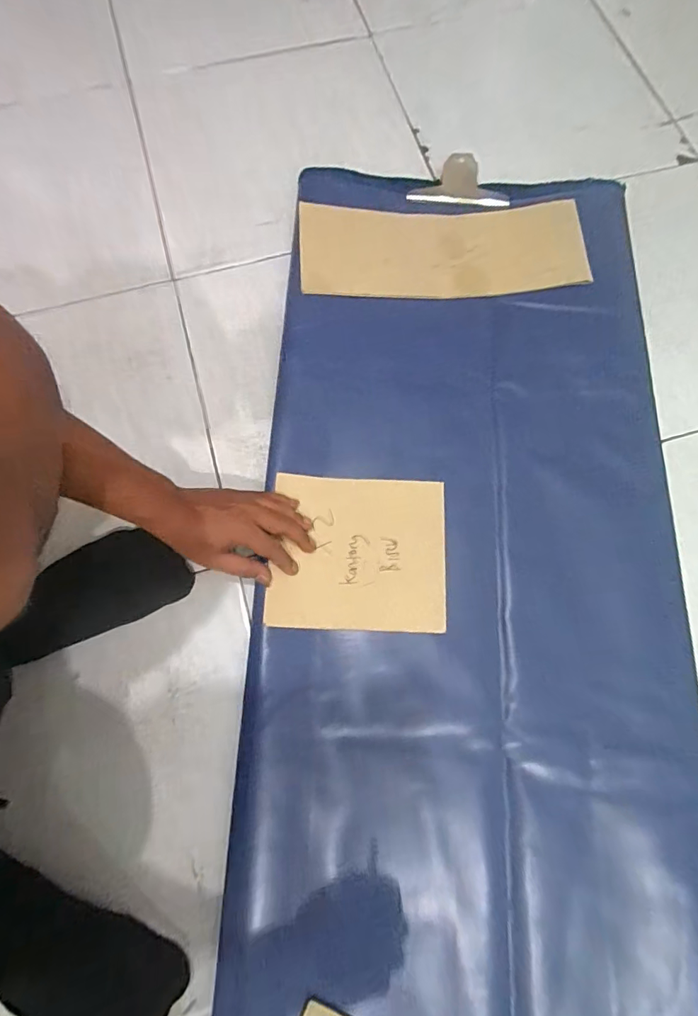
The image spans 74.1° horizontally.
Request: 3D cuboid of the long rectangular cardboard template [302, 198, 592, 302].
[{"bbox_3d":[0.120,-0.345,0.615,0.362,0.024,0.139,-2,76,-1],"label":"long rectangular cardboard template"}]

